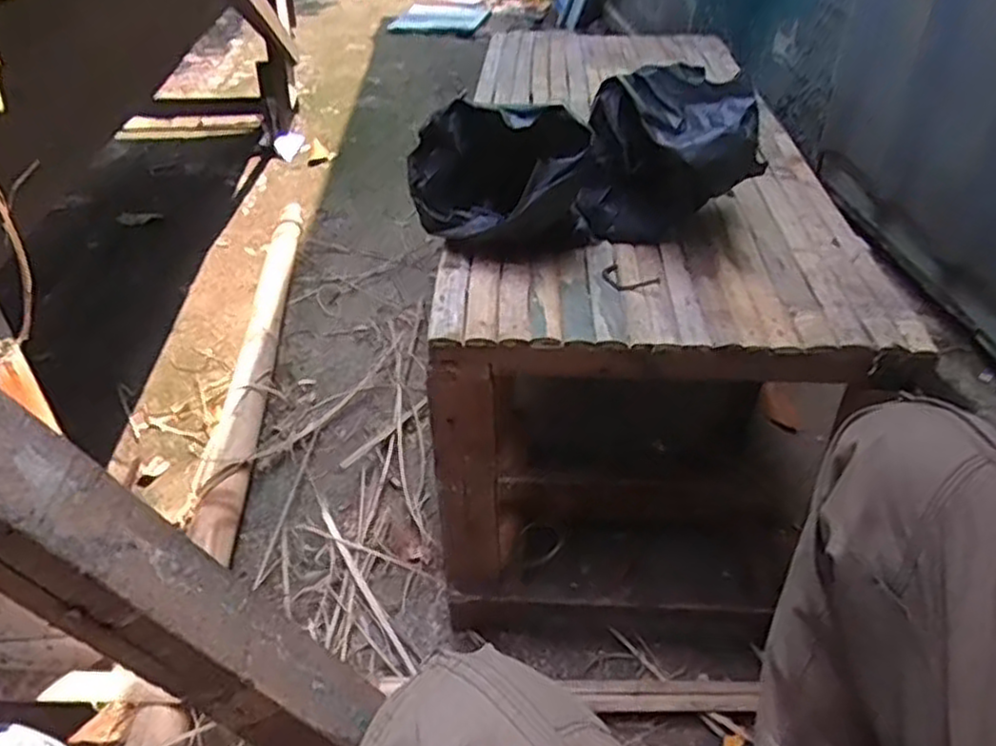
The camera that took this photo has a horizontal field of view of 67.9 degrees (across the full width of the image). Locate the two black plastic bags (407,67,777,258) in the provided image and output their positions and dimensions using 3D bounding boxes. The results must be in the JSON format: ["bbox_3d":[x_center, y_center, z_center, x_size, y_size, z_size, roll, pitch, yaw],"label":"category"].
[{"bbox_3d":[0.083,-0.207,0.763,0.330,0.156,0.126,-9,40,-8],"label":"two black plastic bags"}]

